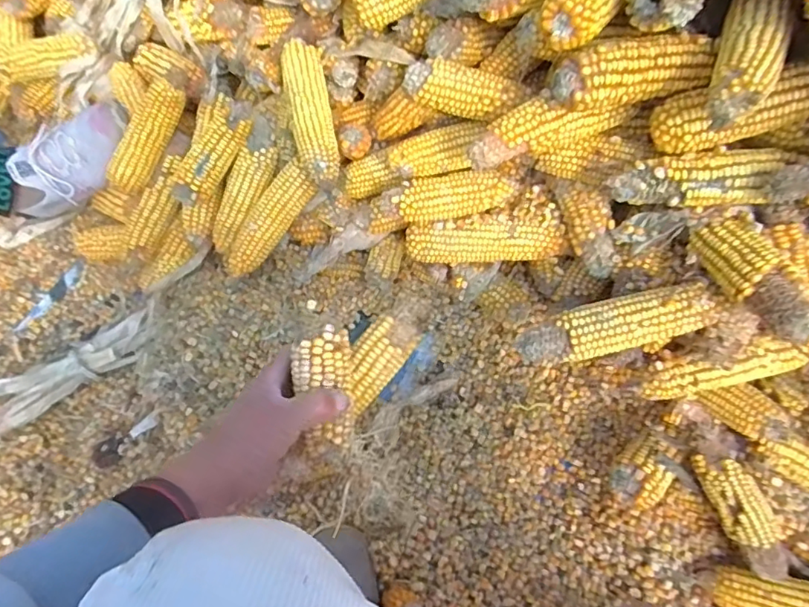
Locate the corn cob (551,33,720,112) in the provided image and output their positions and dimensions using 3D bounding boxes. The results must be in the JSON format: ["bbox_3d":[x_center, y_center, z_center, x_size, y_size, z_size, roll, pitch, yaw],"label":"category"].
[{"bbox_3d":[0.194,-0.198,0.468,0.133,0.039,0.040,-11,64,-4],"label":"corn cob"}]

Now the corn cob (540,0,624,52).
[{"bbox_3d":[0.164,-0.262,0.461,0.039,0.039,0.110,40,71,19],"label":"corn cob"}]

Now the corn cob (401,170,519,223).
[{"bbox_3d":[0.057,-0.121,0.603,0.131,0.037,0.043,-3,64,0],"label":"corn cob"}]

